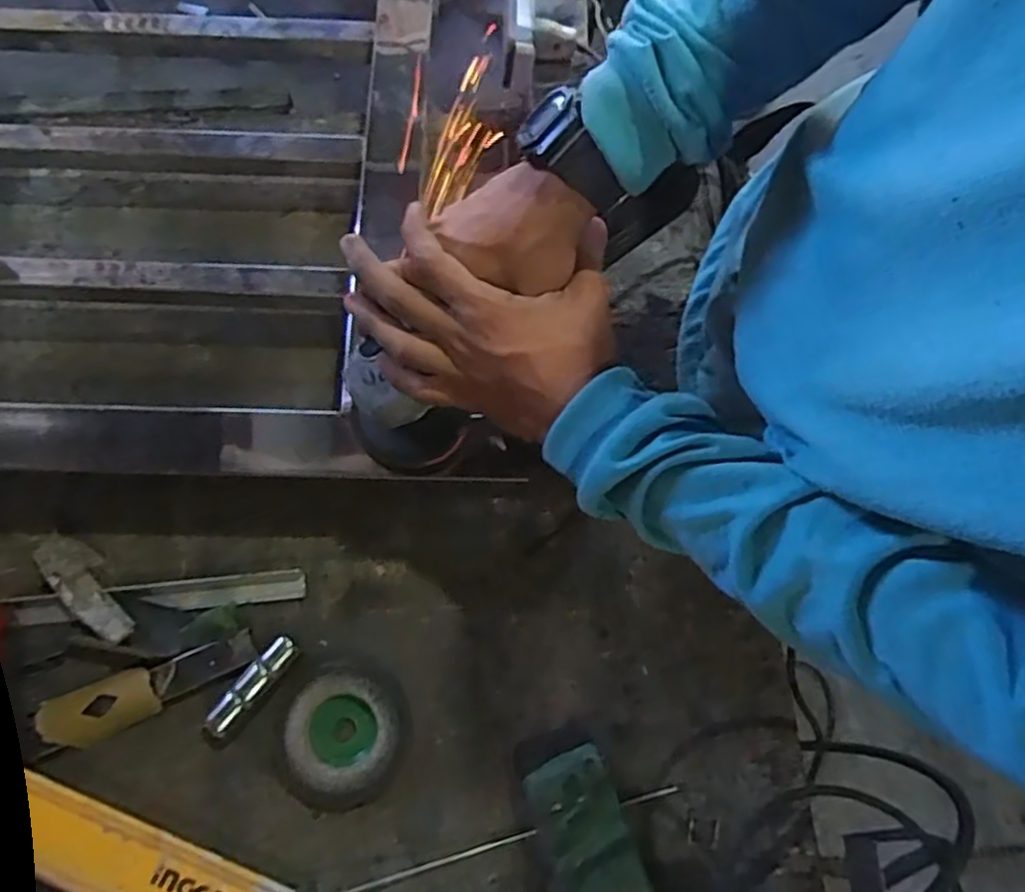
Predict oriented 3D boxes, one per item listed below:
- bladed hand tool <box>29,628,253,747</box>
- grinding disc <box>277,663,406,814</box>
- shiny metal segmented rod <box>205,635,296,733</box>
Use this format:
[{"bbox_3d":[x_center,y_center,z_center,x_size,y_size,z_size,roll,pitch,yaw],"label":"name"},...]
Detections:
[{"bbox_3d":[-0.260,0.173,0.516,0.147,0.016,0.039,-20,75,-8],"label":"bladed hand tool"},{"bbox_3d":[-0.121,0.206,0.509,0.090,0.013,0.092,1,73,-2],"label":"grinding disc"},{"bbox_3d":[-0.187,0.170,0.520,0.019,0.017,0.077,40,76,10],"label":"shiny metal segmented rod"}]

